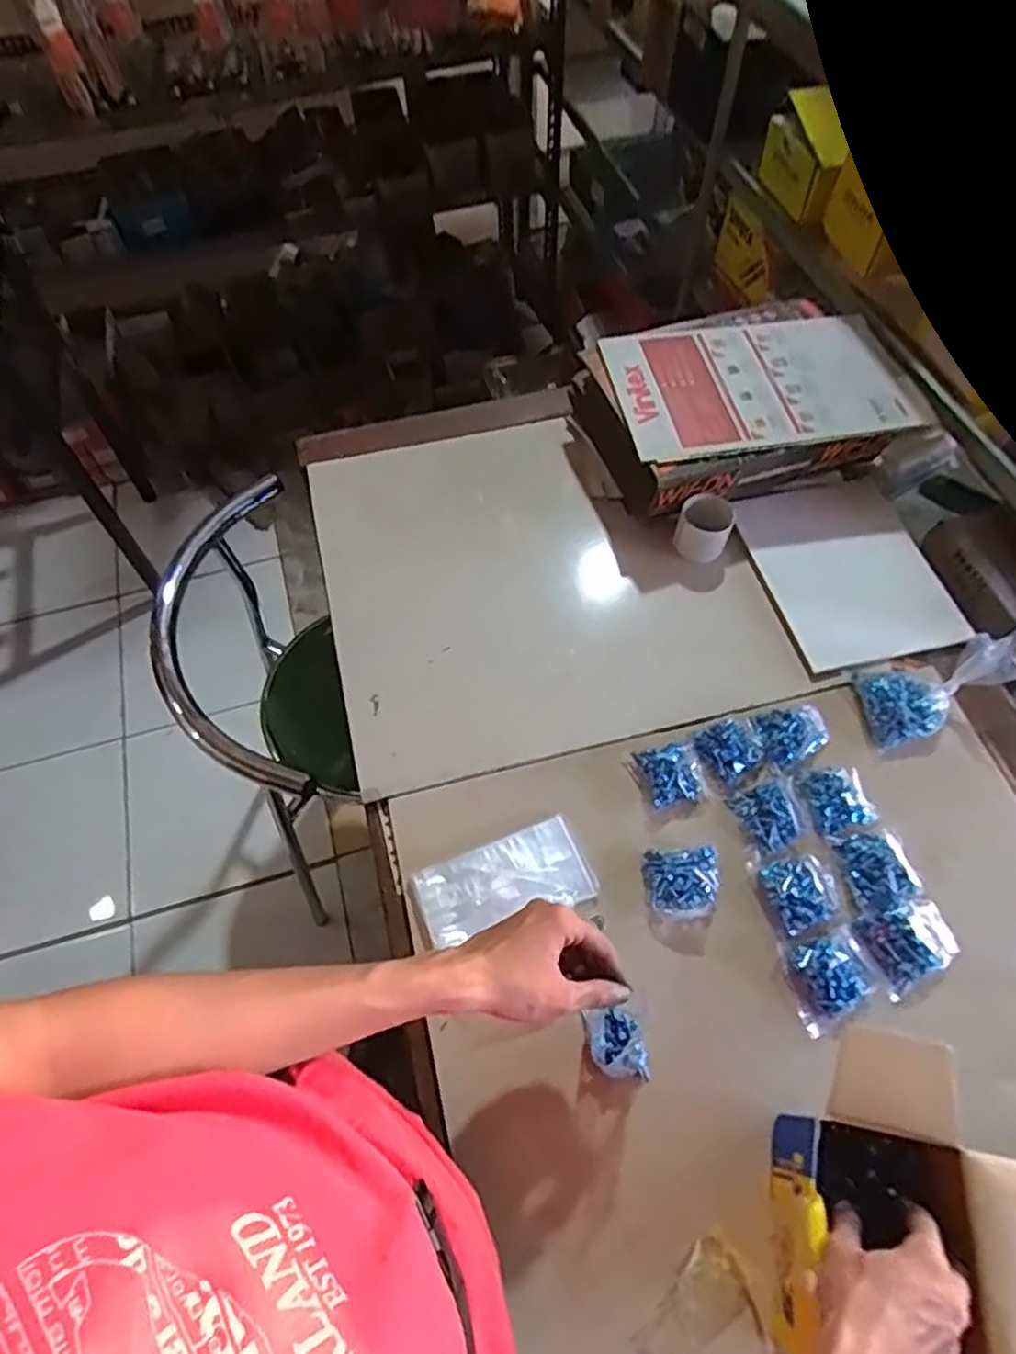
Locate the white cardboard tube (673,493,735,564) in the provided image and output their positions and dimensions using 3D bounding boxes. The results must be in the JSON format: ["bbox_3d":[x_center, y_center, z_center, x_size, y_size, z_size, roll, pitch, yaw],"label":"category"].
[{"bbox_3d":[0.228,-0.176,0.830,0.060,0.051,0.061,-1,60,1],"label":"white cardboard tube"}]

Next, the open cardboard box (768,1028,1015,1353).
[{"bbox_3d":[0.288,0.390,0.470,0.196,0.106,0.252,11,61,8],"label":"open cardboard box"}]

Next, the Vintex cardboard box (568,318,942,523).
[{"bbox_3d":[0.285,-0.326,0.883,0.351,0.108,0.232,-14,61,-6],"label":"Vintex cardboard box"}]

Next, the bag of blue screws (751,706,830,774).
[{"bbox_3d":[0.288,0.057,0.724,0.077,0.015,0.060,-25,63,-12],"label":"bag of blue screws"}]

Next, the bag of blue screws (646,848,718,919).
[{"bbox_3d":[0.158,0.187,0.653,0.061,0.024,0.060,1,60,2],"label":"bag of blue screws"}]

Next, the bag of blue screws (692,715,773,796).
[{"bbox_3d":[0.220,0.077,0.716,0.062,0.014,0.065,-20,62,-10],"label":"bag of blue screws"}]

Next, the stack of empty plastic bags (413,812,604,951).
[{"bbox_3d":[-0.004,0.189,0.661,0.157,0.022,0.081,-21,62,-10],"label":"stack of empty plastic bags"}]

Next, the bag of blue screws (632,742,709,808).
[{"bbox_3d":[0.161,0.095,0.705,0.058,0.020,0.060,-13,61,-6],"label":"bag of blue screws"}]

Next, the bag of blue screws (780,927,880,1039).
[{"bbox_3d":[0.275,0.256,0.610,0.075,0.027,0.067,-17,62,-8],"label":"bag of blue screws"}]

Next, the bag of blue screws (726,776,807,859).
[{"bbox_3d":[0.251,0.131,0.681,0.056,0.021,0.061,-23,63,-11],"label":"bag of blue screws"}]

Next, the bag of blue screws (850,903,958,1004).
[{"bbox_3d":[0.351,0.232,0.625,0.081,0.022,0.063,-20,62,-10],"label":"bag of blue screws"}]

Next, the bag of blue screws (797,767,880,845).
[{"bbox_3d":[0.317,0.120,0.687,0.057,0.017,0.065,-18,62,-9],"label":"bag of blue screws"}]

